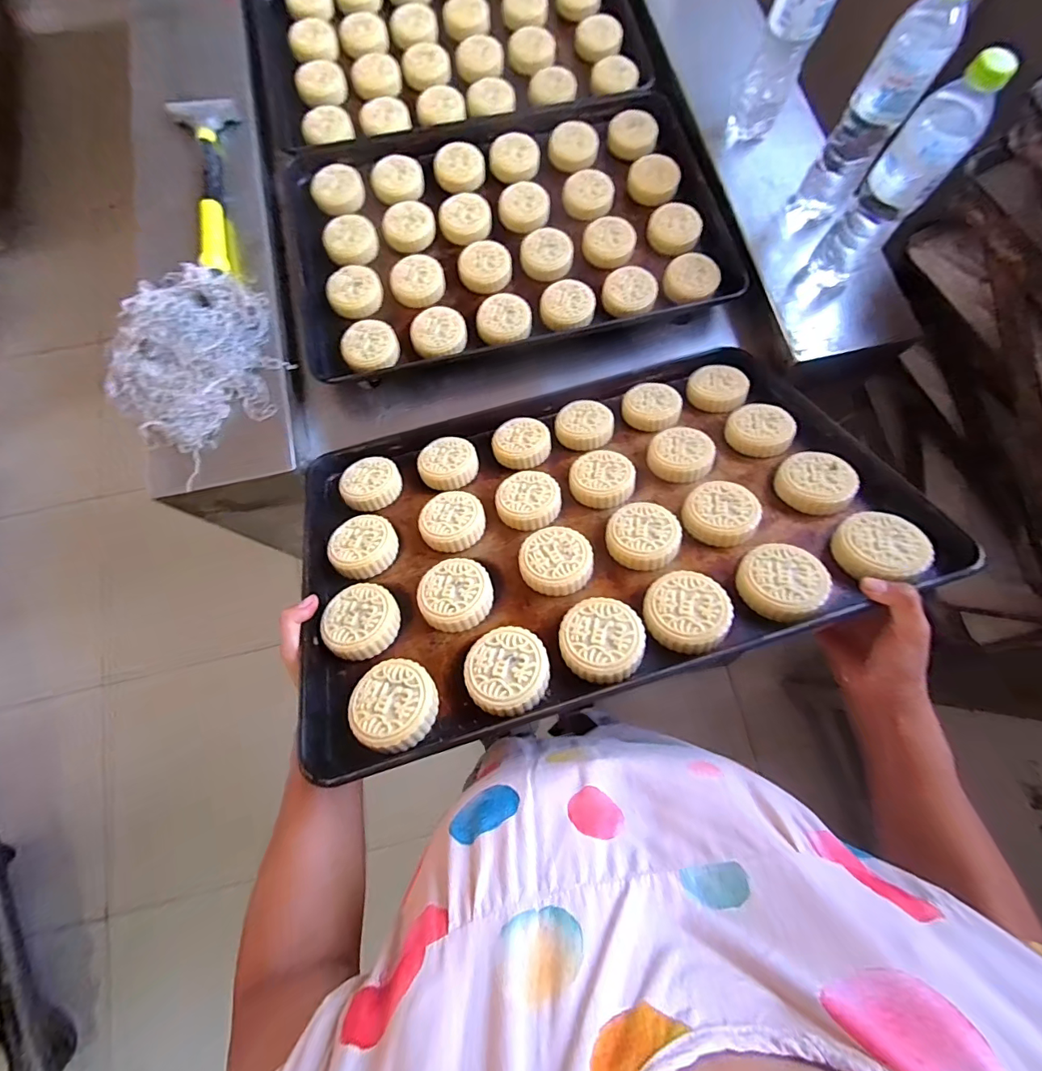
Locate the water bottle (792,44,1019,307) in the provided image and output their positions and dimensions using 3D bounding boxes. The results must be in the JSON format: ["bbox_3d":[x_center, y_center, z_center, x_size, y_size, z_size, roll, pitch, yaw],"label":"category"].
[{"bbox_3d":[0.393,-0.360,0.505,0.066,0.236,0.068,38,80,10],"label":"water bottle"}]

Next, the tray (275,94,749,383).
[{"bbox_3d":[-0.034,-0.453,0.659,0.596,0.027,0.394,-13,76,-1],"label":"tray"}]

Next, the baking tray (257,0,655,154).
[{"bbox_3d":[-0.117,-0.832,0.745,0.587,0.029,0.399,-11,76,-1],"label":"baking tray"}]

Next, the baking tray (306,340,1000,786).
[{"bbox_3d":[0.070,-0.032,0.504,0.594,0.035,0.393,-16,51,-5],"label":"baking tray"}]

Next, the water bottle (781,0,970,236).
[{"bbox_3d":[0.397,-0.473,0.532,0.069,0.234,0.071,33,79,9],"label":"water bottle"}]

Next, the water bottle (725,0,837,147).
[{"bbox_3d":[0.335,-0.630,0.578,0.072,0.246,0.067,23,78,7],"label":"water bottle"}]

